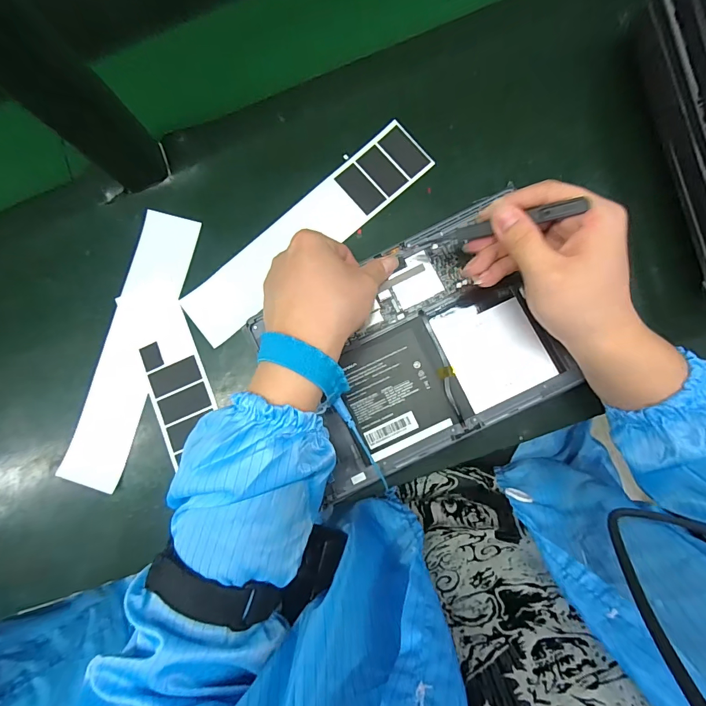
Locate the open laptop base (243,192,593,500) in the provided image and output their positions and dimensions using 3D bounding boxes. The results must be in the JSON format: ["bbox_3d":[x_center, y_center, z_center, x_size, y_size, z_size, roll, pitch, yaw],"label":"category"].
[{"bbox_3d":[0.046,-0.002,0.316,0.212,0.011,0.167,-26,84,3],"label":"open laptop base"}]

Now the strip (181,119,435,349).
[{"bbox_3d":[-0.042,-0.112,0.357,0.261,0.004,0.057,-40,80,-1],"label":"strip"}]

